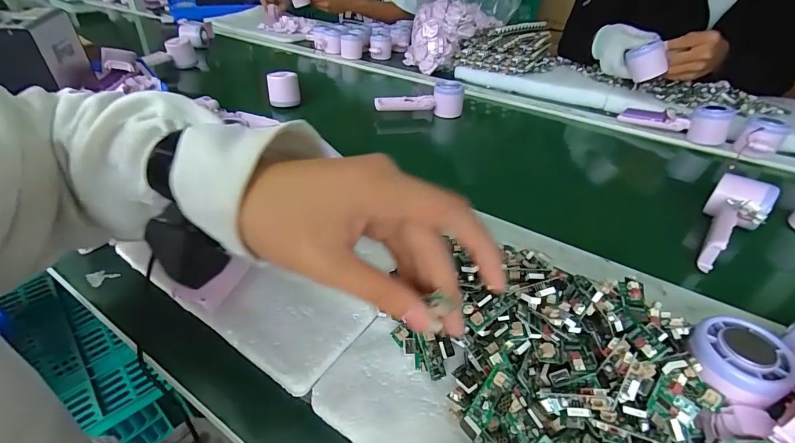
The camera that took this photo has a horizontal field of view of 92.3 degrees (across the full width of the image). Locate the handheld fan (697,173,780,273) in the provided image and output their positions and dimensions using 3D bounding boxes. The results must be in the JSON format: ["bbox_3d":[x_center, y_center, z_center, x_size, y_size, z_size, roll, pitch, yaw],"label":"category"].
[{"bbox_3d":[0.374,-0.001,0.427,0.054,0.051,0.144,31,49,31],"label":"handheld fan"}]

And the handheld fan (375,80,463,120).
[{"bbox_3d":[0.040,-0.232,0.735,0.164,0.068,0.048,3,38,2],"label":"handheld fan"}]

